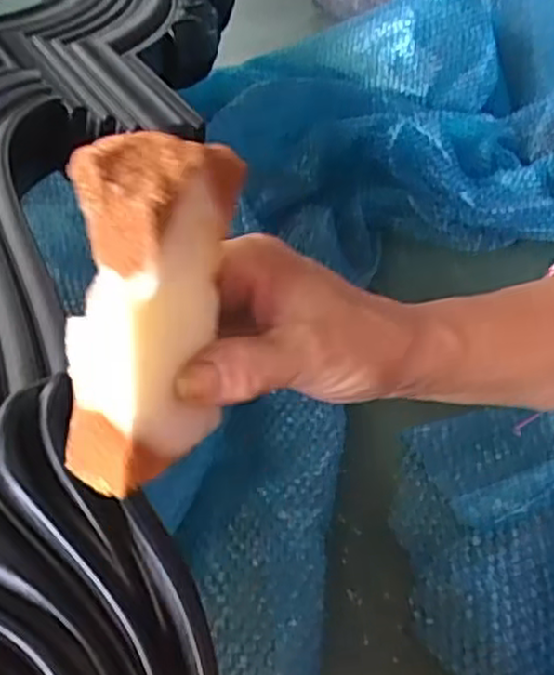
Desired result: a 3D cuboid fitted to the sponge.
[{"bbox_3d":[-0.039,-0.007,0.223,0.037,0.106,0.043,18,24,16],"label":"sponge"}]

